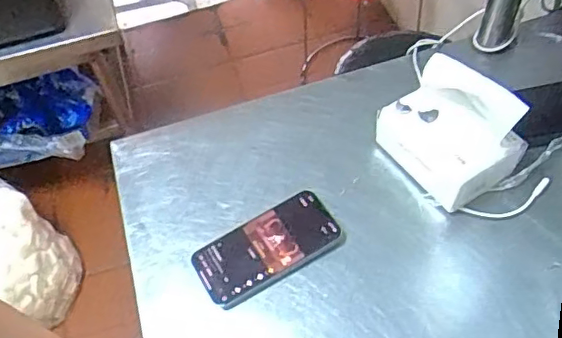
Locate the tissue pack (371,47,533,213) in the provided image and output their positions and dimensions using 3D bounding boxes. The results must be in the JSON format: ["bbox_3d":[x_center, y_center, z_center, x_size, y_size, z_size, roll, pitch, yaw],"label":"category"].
[{"bbox_3d":[0.170,-0.036,0.606,0.088,0.106,0.126,-37,60,-20],"label":"tissue pack"}]

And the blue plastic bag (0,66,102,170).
[{"bbox_3d":[-0.599,-0.118,1.449,0.300,0.174,0.148,-8,53,-1],"label":"blue plastic bag"}]

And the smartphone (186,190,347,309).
[{"bbox_3d":[-0.013,0.078,0.585,0.142,0.012,0.070,-28,56,-10],"label":"smartphone"}]

